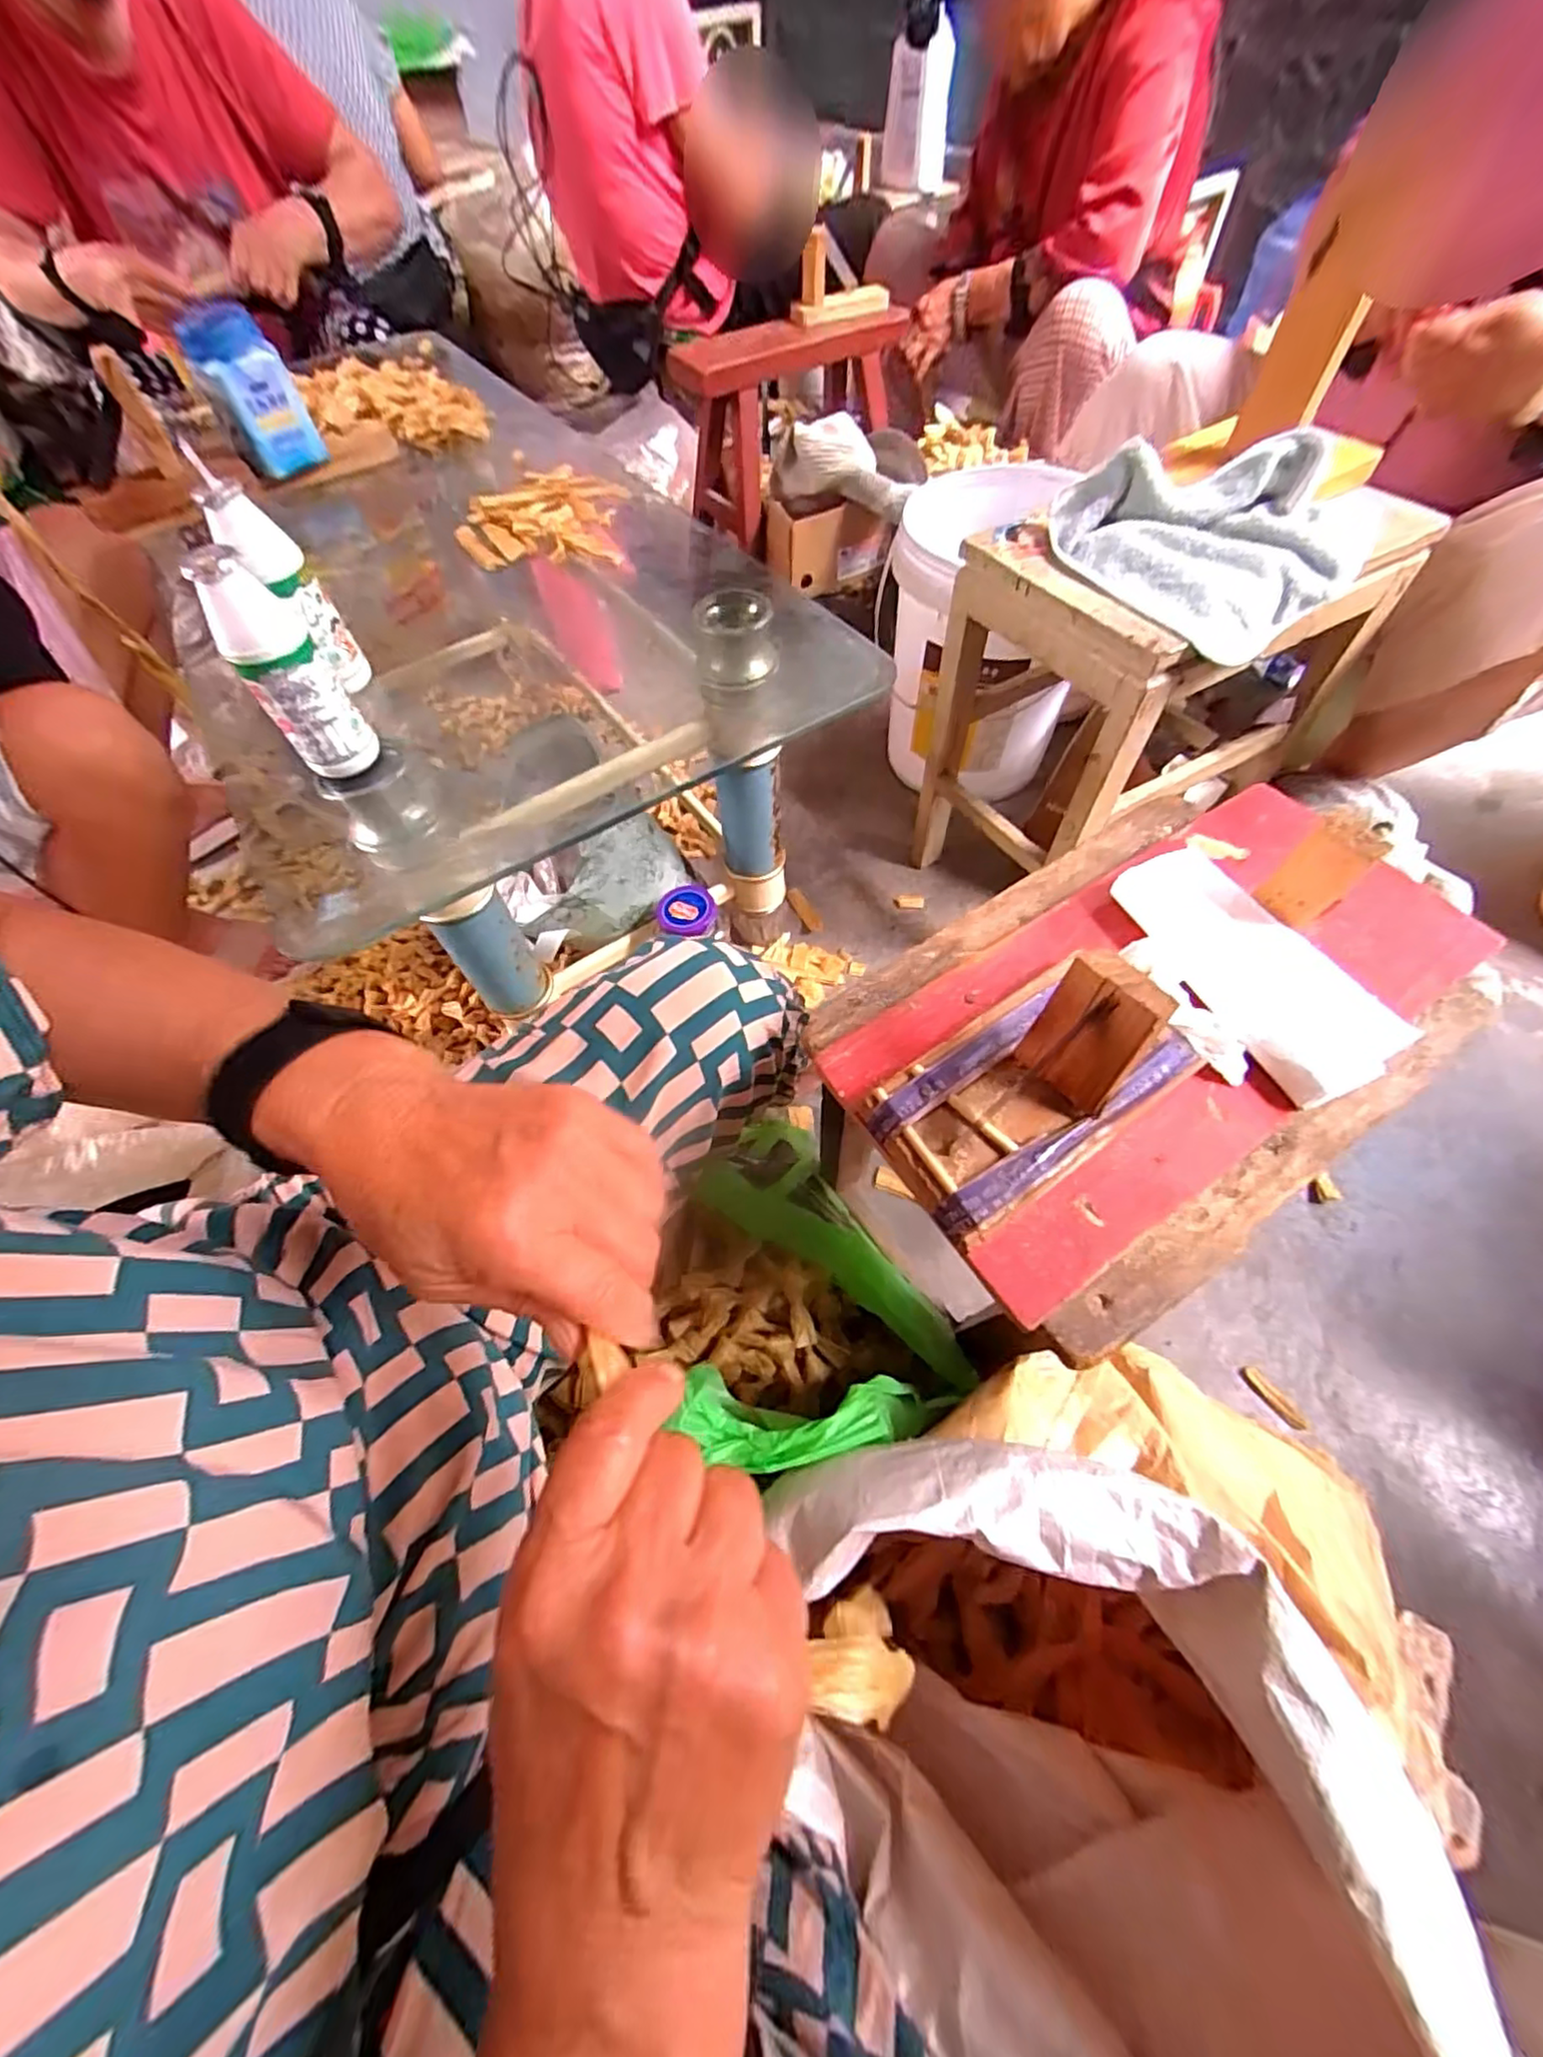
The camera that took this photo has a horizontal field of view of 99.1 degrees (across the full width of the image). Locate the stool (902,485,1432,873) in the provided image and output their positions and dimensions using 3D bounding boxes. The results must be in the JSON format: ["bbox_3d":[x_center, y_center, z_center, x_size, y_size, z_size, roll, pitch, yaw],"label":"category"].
[{"bbox_3d":[0.410,-0.370,0.794,0.343,0.422,0.268,-30,65,-13],"label":"stool"}]

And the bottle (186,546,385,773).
[{"bbox_3d":[-0.323,-0.235,0.441,0.050,0.134,0.040,-36,66,-15],"label":"bottle"}]

